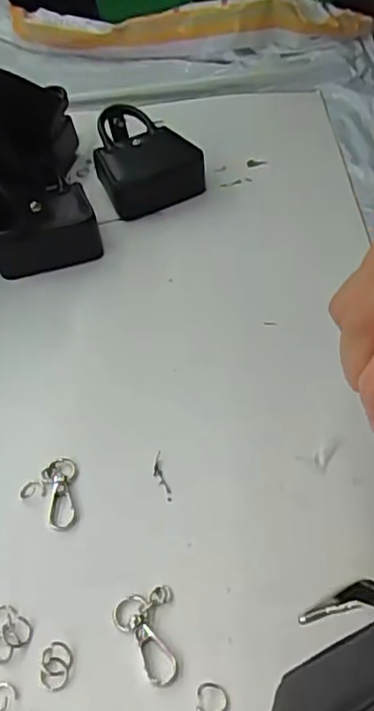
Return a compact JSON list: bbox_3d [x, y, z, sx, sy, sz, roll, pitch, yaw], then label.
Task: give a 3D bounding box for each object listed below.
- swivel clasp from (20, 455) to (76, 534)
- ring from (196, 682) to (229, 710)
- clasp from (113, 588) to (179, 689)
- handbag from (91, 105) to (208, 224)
[{"bbox_3d":[-0.070,0.071,0.306,0.028,0.005,0.040,-7,45,-1],"label":"swivel clasp"},{"bbox_3d":[0.010,0.134,0.235,0.012,0.004,0.013,-1,42,1],"label":"ring"},{"bbox_3d":[-0.016,0.117,0.253,0.026,0.004,0.039,-13,45,-6],"label":"clasp"},{"bbox_3d":[-0.034,-0.157,0.495,0.078,0.055,0.092,-16,45,-9],"label":"handbag"}]

